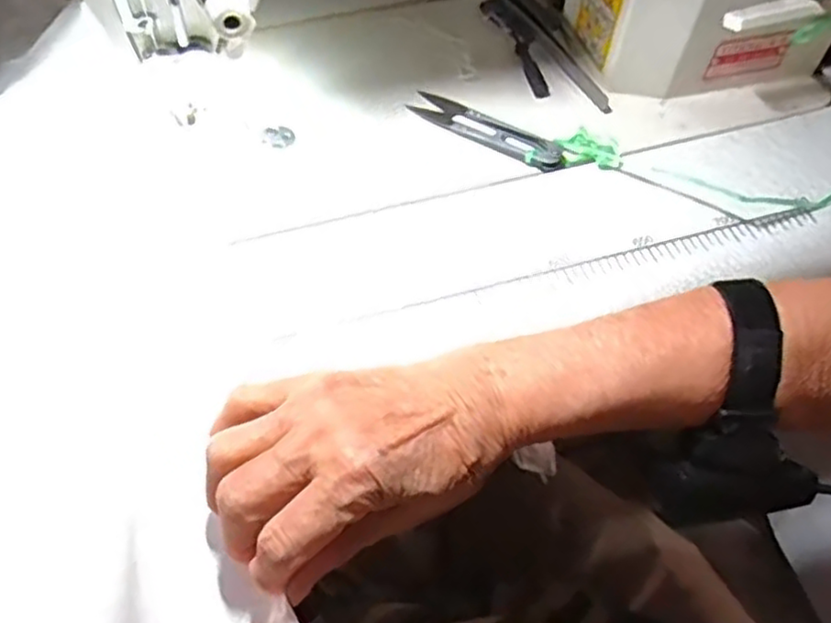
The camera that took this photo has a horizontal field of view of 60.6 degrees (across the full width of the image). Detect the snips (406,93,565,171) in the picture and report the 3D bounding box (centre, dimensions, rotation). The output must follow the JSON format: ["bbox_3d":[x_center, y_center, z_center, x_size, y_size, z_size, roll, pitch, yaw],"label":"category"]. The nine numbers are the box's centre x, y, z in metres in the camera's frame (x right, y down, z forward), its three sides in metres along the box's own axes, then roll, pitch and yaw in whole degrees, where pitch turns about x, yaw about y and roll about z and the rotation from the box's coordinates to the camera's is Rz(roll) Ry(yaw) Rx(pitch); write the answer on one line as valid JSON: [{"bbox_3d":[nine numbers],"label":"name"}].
[{"bbox_3d":[0.042,-0.108,0.419,0.097,0.008,0.023,29,60,17],"label":"snips"}]

